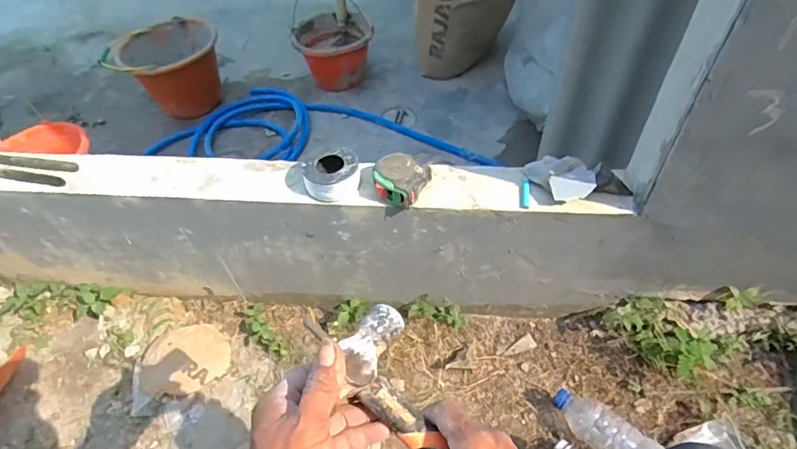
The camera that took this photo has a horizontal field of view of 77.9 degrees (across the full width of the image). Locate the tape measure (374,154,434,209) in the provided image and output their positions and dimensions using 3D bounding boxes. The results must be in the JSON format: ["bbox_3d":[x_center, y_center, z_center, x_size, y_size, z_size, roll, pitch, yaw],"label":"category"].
[{"bbox_3d":[0.002,-0.068,0.736,0.079,0.042,0.074,24,55,21],"label":"tape measure"}]

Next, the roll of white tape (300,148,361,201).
[{"bbox_3d":[-0.103,-0.077,0.756,0.087,0.046,0.069,-13,50,-7],"label":"roll of white tape"}]

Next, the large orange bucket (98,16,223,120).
[{"bbox_3d":[-0.660,-0.443,1.455,0.255,0.197,0.306,11,52,13],"label":"large orange bucket"}]

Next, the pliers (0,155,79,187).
[{"bbox_3d":[-0.640,-0.094,0.813,0.210,0.021,0.055,5,50,7],"label":"pliers"}]

